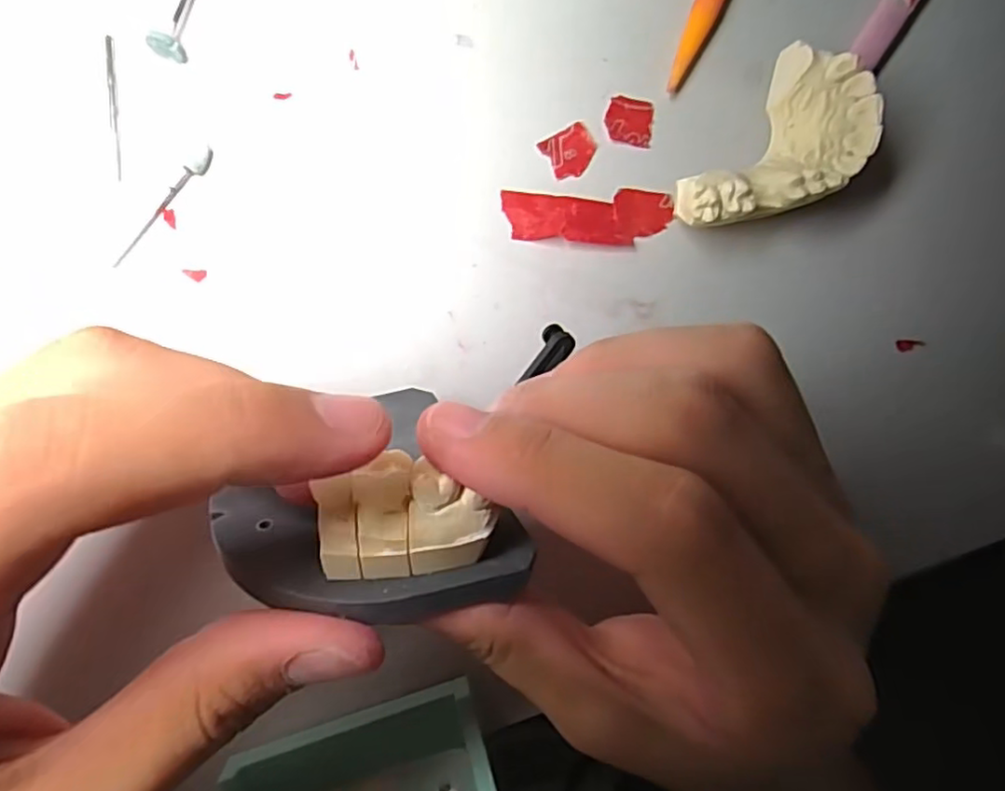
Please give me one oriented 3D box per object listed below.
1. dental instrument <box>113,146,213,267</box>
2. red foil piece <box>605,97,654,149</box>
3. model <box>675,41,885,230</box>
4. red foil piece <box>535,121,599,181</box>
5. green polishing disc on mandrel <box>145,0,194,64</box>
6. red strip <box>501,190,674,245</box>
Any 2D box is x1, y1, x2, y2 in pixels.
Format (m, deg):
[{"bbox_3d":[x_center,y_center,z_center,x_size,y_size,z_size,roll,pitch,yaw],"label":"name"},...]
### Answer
[{"bbox_3d":[-0.103,-0.057,0.191,0.004,0.004,0.045,40,85,-5],"label":"dental instrument"},{"bbox_3d":[0.043,-0.091,0.209,0.016,0.004,0.015,3,89,-7],"label":"red foil piece"},{"bbox_3d":[0.084,-0.071,0.201,0.038,0.030,0.065,40,85,-5],"label":"model"},{"bbox_3d":[0.023,-0.080,0.207,0.017,0.004,0.015,-31,93,-6],"label":"red foil piece"},{"bbox_3d":[-0.093,-0.120,0.191,0.008,0.008,0.041,21,87,-6],"label":"green polishing disc on mandrel"},{"bbox_3d":[0.029,-0.058,0.207,0.055,0.005,0.018,-3,89,-7],"label":"red strip"}]

